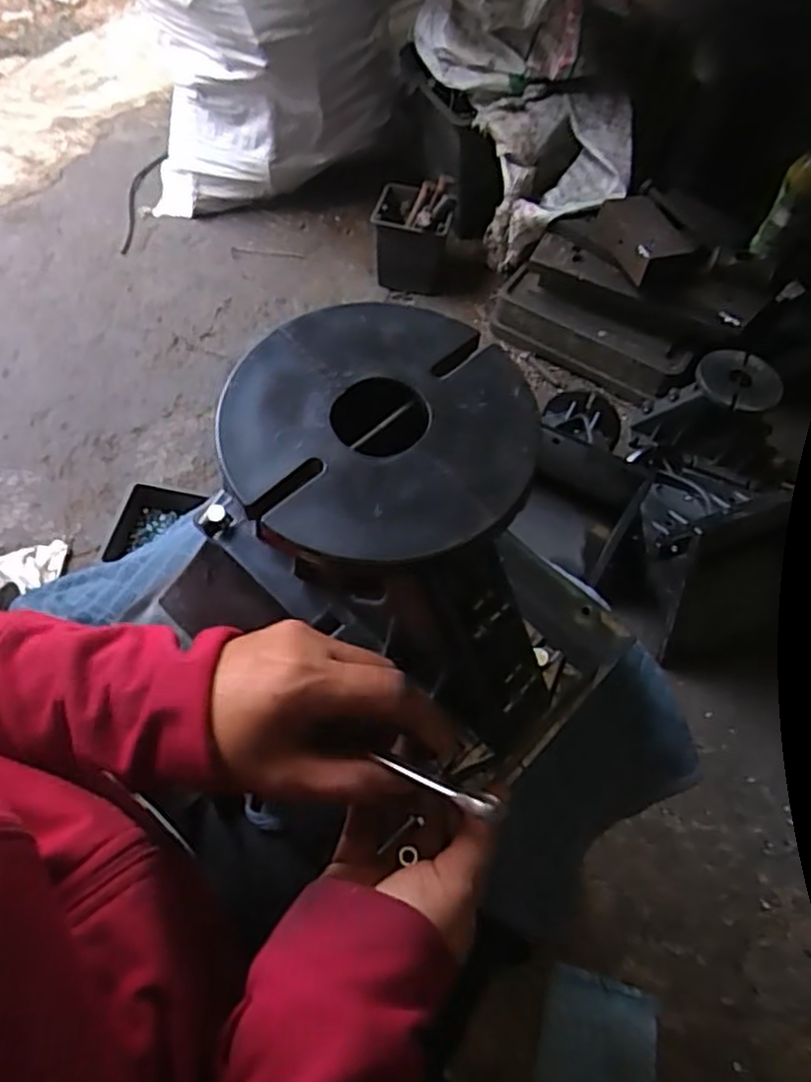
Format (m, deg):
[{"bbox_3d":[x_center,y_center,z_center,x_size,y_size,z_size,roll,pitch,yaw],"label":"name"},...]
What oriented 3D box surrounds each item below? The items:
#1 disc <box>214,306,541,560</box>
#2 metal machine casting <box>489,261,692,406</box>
[{"bbox_3d":[-0.010,-0.044,0.260,0.112,0.010,0.107,2,58,-3],"label":"disc"},{"bbox_3d":[0.307,-0.351,1.193,0.321,0.044,0.143,28,107,11],"label":"metal machine casting"}]

